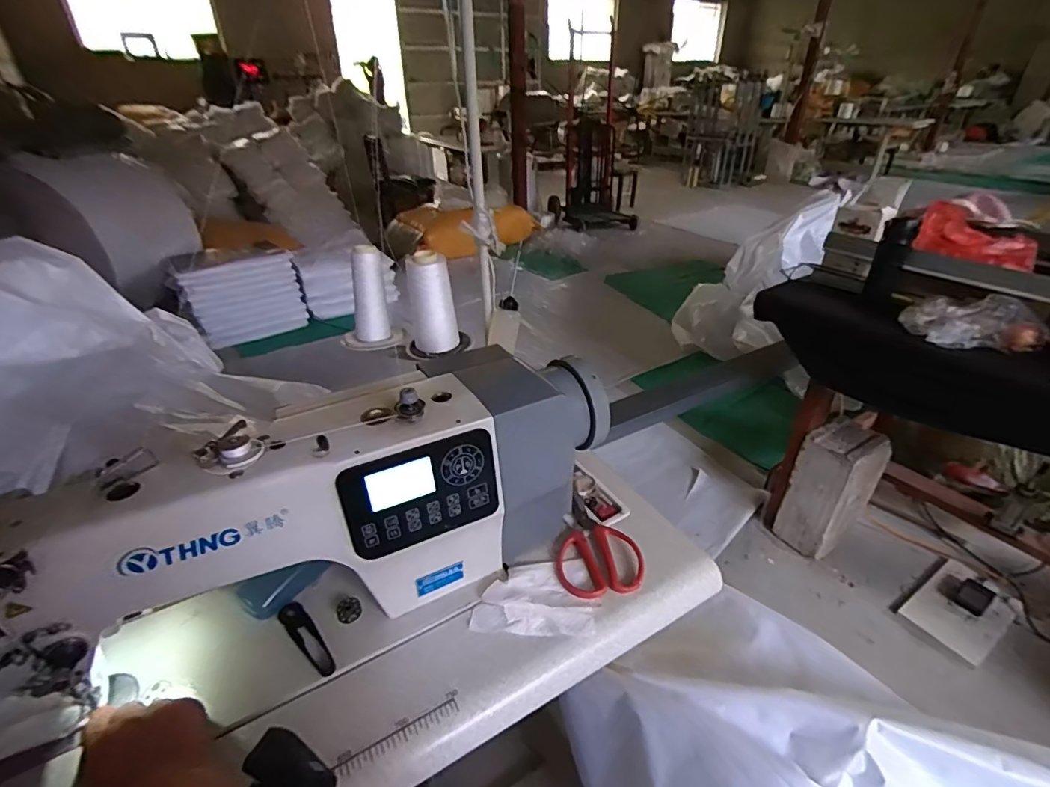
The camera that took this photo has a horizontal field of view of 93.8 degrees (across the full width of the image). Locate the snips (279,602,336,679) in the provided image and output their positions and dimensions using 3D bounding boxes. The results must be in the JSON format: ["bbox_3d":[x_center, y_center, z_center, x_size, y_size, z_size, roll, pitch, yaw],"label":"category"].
[{"bbox_3d":[-0.234,0.263,0.528,0.104,0.016,0.023,27,42,37],"label":"snips"}]

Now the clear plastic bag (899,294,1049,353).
[{"bbox_3d":[0.943,-0.152,1.044,0.067,0.102,0.235,-25,40,-33],"label":"clear plastic bag"}]

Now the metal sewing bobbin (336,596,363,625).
[{"bbox_3d":[-0.197,0.242,0.550,0.027,0.018,0.021,-16,35,-22],"label":"metal sewing bobbin"}]

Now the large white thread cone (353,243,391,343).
[{"bbox_3d":[-0.293,-0.184,0.919,0.063,0.164,0.058,-10,34,-14],"label":"large white thread cone"}]

